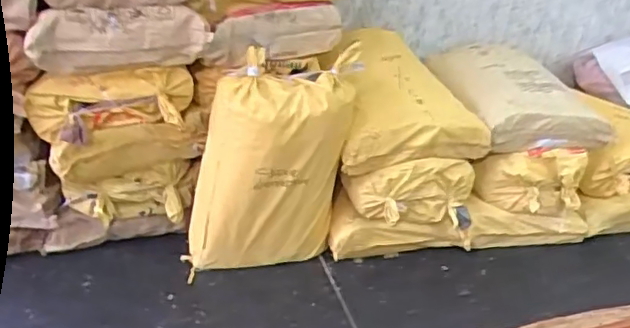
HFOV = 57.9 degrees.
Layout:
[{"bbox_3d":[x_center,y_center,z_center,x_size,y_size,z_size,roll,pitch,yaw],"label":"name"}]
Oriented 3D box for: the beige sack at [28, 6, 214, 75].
[{"bbox_3d":[-0.523,-0.338,1.538,0.450,0.170,0.116,-1,31,-9],"label":"beige sack"}]

